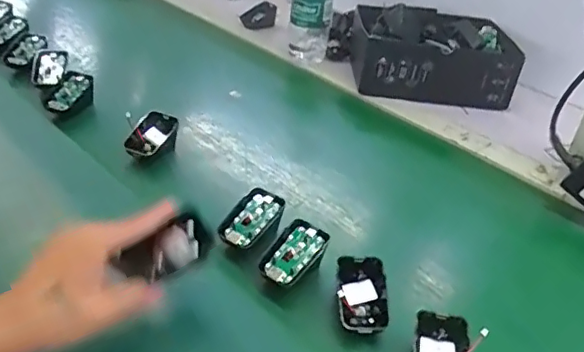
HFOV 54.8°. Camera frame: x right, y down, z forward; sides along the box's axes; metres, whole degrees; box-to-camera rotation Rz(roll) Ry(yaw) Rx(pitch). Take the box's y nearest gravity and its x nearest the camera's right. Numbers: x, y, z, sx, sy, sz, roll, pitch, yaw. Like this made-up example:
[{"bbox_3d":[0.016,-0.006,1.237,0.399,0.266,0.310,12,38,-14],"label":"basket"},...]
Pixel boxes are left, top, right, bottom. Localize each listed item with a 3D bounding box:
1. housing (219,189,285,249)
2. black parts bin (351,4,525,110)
[{"bbox_3d":[-0.037,0.042,0.559,0.040,0.023,0.071,19,44,23],"label":"housing"},{"bbox_3d":[0.227,-0.196,0.902,0.246,0.090,0.195,6,35,2],"label":"black parts bin"}]

